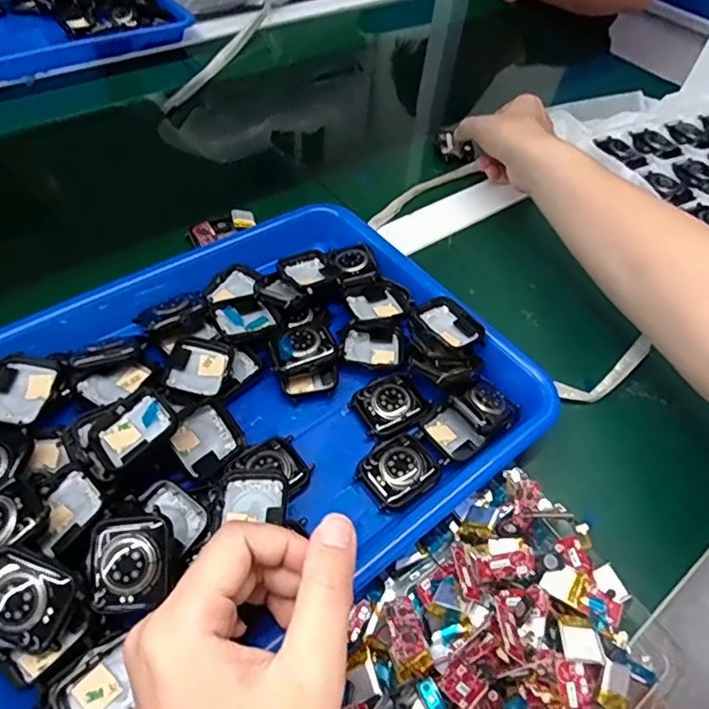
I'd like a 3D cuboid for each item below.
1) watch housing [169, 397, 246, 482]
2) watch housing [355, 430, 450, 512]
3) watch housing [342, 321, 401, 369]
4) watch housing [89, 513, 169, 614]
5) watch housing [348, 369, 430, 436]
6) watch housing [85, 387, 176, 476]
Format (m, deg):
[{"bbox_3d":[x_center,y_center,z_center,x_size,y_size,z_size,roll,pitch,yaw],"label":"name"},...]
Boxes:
[{"bbox_3d":[-0.082,0.047,0.304,0.035,0.014,0.042,49,51,0],"label":"watch housing"},{"bbox_3d":[0.027,0.066,0.314,0.046,0.010,0.035,-29,60,-26],"label":"watch housing"},{"bbox_3d":[0.012,-0.005,0.362,0.039,0.014,0.034,0,51,-6],"label":"watch housing"},{"bbox_3d":[-0.101,0.094,0.245,0.033,0.006,0.039,-9,75,-5],"label":"watch housing"},{"bbox_3d":[0.023,0.029,0.337,0.043,0.006,0.036,-25,58,-24],"label":"watch housing"},{"bbox_3d":[-0.117,0.038,0.287,0.042,0.011,0.033,-35,63,-29],"label":"watch housing"}]

